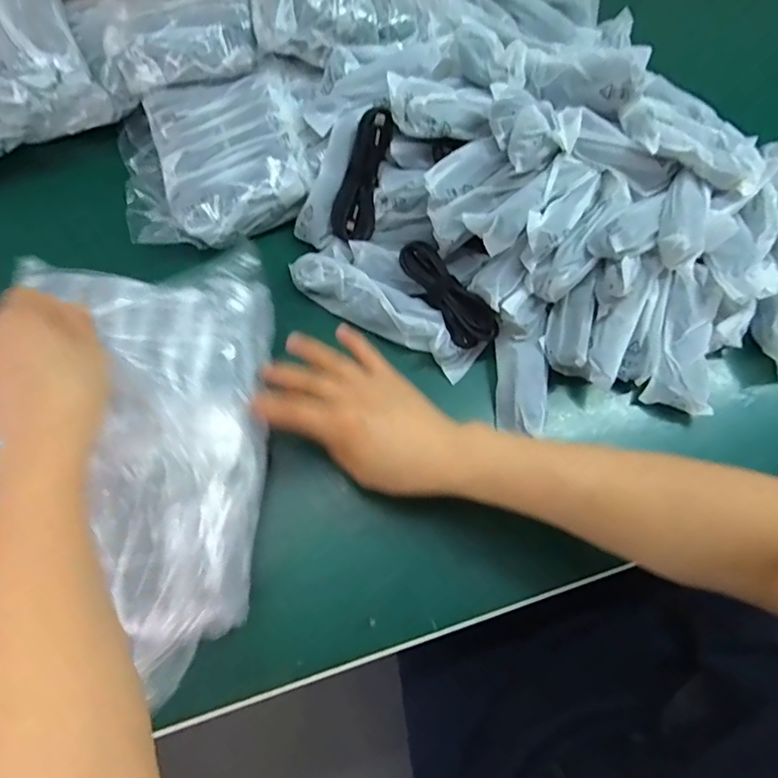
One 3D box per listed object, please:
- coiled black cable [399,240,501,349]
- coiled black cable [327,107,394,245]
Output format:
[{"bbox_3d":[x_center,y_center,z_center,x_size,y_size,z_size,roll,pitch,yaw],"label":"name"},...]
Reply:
[{"bbox_3d":[0.049,-0.082,0.450,0.035,0.025,0.104,-35,74,-15],"label":"coiled black cable"},{"bbox_3d":[-0.022,-0.186,0.459,0.037,0.020,0.107,21,110,6],"label":"coiled black cable"}]

